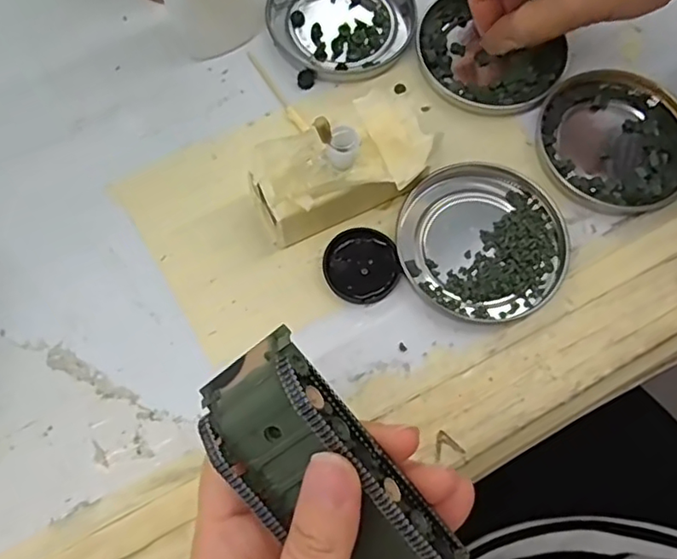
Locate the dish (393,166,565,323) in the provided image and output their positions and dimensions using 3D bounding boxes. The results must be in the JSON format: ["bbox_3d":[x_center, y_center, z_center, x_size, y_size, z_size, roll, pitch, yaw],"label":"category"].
[{"bbox_3d":[0.068,-0.019,0.283,0.078,0.008,0.074,0,71,-1],"label":"dish"}]

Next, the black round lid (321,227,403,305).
[{"bbox_3d":[0.011,-0.007,0.279,0.034,0.006,0.034,0,71,-1],"label":"black round lid"}]

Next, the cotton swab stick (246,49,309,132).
[{"bbox_3d":[-0.033,-0.099,0.311,0.006,0.004,0.059,-33,75,-11],"label":"cotton swab stick"}]

